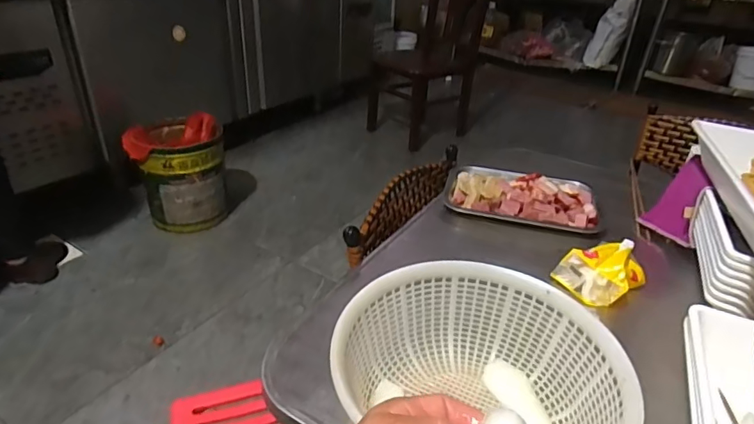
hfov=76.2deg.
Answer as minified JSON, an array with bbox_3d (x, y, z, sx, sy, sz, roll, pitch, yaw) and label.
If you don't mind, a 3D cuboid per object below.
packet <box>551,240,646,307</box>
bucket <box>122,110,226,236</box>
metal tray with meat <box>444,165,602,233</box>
[{"bbox_3d":[0.297,0.074,0.631,0.097,0.050,0.085,-20,38,-33],"label":"packet"},{"bbox_3d":[-0.730,-0.148,1.791,0.315,0.343,0.273,-9,33,-19],"label":"bucket"},{"bbox_3d":[0.252,-0.037,0.833,0.240,0.037,0.167,12,32,14],"label":"metal tray with meat"}]

